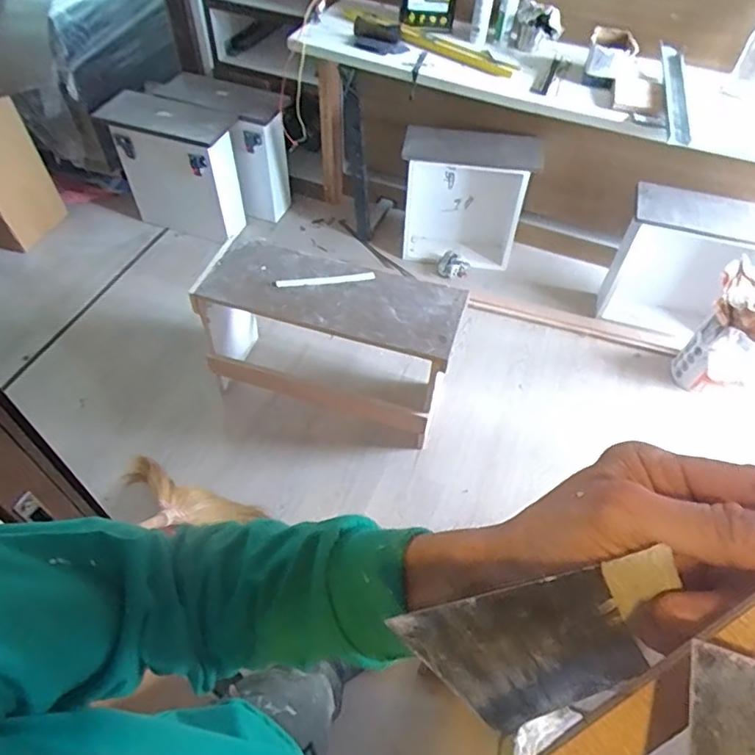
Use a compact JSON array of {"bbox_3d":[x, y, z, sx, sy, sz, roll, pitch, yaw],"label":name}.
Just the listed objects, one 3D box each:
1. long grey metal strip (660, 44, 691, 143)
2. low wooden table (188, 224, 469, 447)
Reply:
[{"bbox_3d":[0.776,-0.747,1.473,0.063,0.015,0.445,19,59,-10],"label":"long grey metal strip"},{"bbox_3d":[-0.131,-0.105,1.642,0.696,0.413,0.288,15,54,10],"label":"low wooden table"}]

